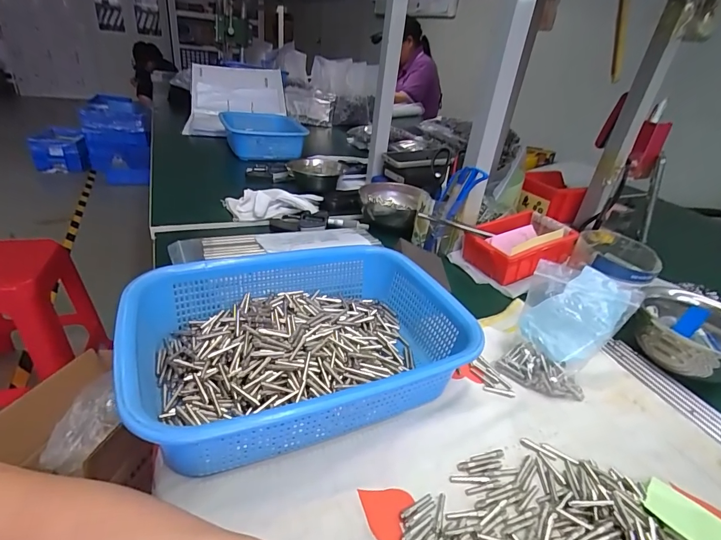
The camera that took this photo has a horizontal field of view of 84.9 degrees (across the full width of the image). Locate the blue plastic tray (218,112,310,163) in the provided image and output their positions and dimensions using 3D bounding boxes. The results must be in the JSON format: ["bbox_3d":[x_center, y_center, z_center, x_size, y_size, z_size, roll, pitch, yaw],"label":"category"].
[{"bbox_3d":[-0.283,-0.383,1.118,0.194,0.080,0.304,-7,33,-23],"label":"blue plastic tray"}]

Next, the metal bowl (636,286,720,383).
[{"bbox_3d":[0.376,0.076,0.446,0.116,0.069,0.100,24,33,26],"label":"metal bowl"}]

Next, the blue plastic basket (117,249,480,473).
[{"bbox_3d":[-0.051,0.062,0.367,0.284,0.072,0.215,-9,33,-26],"label":"blue plastic basket"}]

